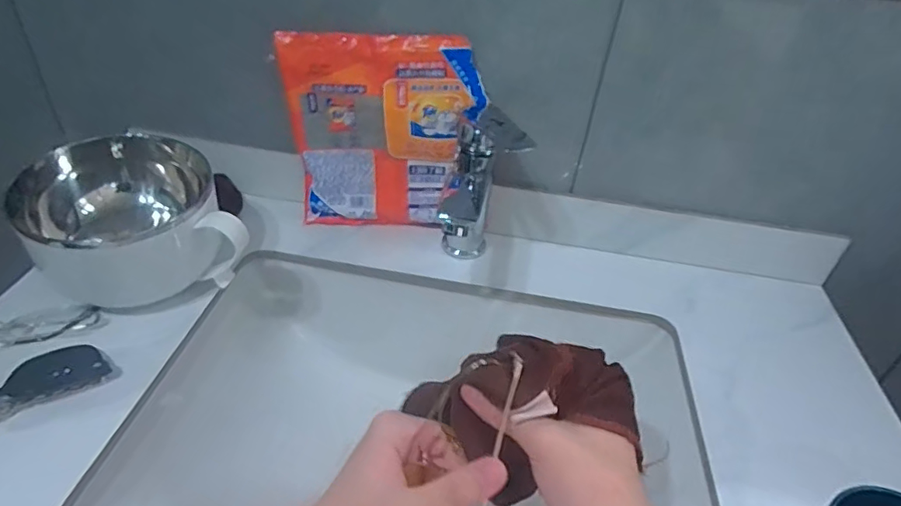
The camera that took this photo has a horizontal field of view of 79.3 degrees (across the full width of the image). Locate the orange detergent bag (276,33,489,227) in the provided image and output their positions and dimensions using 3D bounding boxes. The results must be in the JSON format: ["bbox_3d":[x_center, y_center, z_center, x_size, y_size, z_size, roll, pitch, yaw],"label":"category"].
[{"bbox_3d":[-0.069,-0.113,0.554,0.180,0.196,0.031,8,38,2],"label":"orange detergent bag"}]

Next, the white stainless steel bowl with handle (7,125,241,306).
[{"bbox_3d":[-0.278,-0.021,0.472,0.142,0.124,0.136,4,38,-3],"label":"white stainless steel bowl with handle"}]

